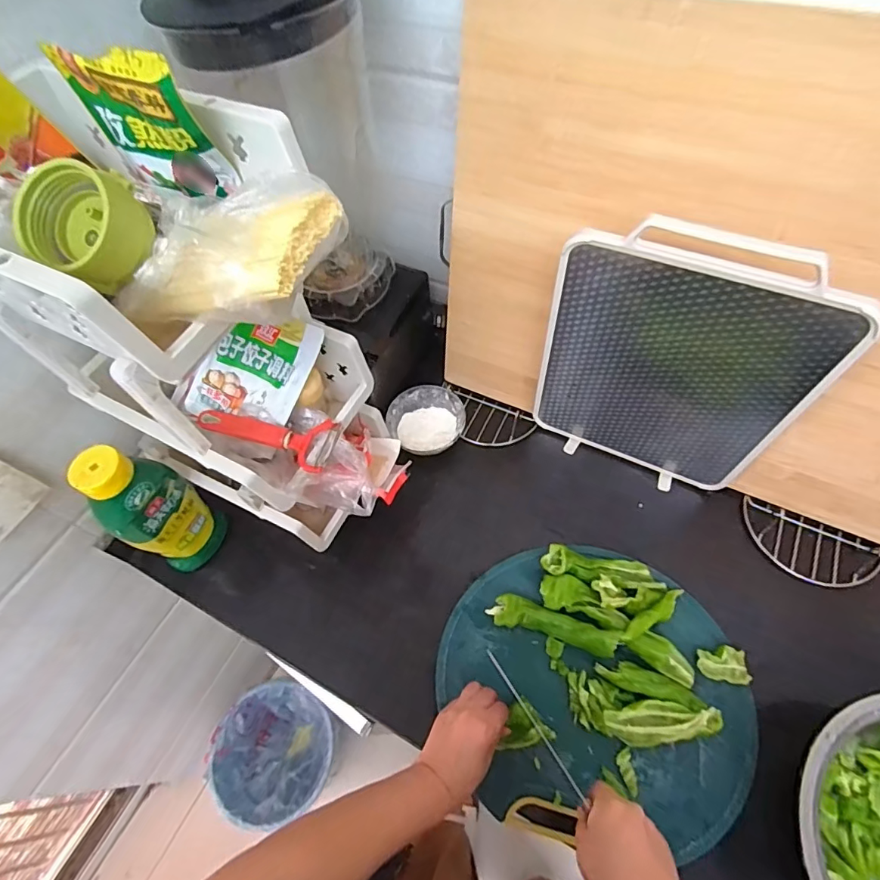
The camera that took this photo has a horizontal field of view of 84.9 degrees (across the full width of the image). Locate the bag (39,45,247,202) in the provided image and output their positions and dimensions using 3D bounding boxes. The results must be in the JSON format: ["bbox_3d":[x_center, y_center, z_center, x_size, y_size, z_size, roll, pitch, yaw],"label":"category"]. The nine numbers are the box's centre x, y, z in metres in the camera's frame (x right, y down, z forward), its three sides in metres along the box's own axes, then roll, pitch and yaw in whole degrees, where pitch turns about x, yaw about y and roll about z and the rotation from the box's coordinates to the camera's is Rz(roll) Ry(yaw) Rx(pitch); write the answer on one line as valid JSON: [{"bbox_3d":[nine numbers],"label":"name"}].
[{"bbox_3d":[-0.215,-0.232,0.361,0.115,0.107,0.019,18,70,17],"label":"bag"}]

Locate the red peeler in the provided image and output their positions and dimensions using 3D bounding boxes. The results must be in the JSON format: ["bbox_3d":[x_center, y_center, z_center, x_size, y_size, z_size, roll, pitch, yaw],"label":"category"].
[{"bbox_3d":[-0.192,-0.009,0.555,0.162,0.029,0.056,18,62,15],"label":"red peeler"}]

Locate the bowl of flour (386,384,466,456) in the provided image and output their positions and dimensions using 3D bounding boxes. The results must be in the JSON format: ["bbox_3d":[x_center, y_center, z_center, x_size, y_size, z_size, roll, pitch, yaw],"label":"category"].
[{"bbox_3d":[-0.020,-0.024,0.768,0.118,0.054,0.118,-2,59,3],"label":"bowl of flour"}]

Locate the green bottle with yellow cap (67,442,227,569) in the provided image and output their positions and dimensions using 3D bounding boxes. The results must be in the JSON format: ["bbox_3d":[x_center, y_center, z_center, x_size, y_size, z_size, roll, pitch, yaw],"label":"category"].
[{"bbox_3d":[-0.351,0.088,0.599,0.053,0.230,0.095,20,62,16],"label":"green bottle with yellow cap"}]

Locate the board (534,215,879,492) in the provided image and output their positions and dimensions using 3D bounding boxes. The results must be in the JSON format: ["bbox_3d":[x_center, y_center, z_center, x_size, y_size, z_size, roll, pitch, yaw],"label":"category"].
[{"bbox_3d":[0.267,-0.073,0.584,0.285,0.387,0.022,21,63,16],"label":"board"}]

